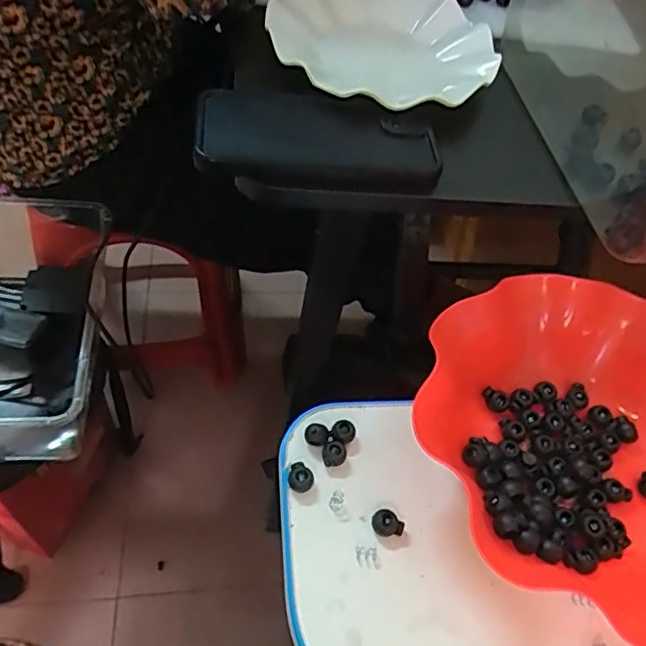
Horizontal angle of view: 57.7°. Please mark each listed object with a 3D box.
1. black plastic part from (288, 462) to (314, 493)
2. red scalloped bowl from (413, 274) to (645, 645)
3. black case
[{"bbox_3d":[-0.014,0.096,0.365,0.015,0.011,0.016,4,54,-5],"label":"black plastic part"},{"bbox_3d":[0.171,0.069,0.370,0.213,0.057,0.198,4,54,-5],"label":"red scalloped bowl"},{"bbox_3d":[-0.001,-0.122,0.395,0.159,0.026,0.076,9,53,-1],"label":"black case"}]

